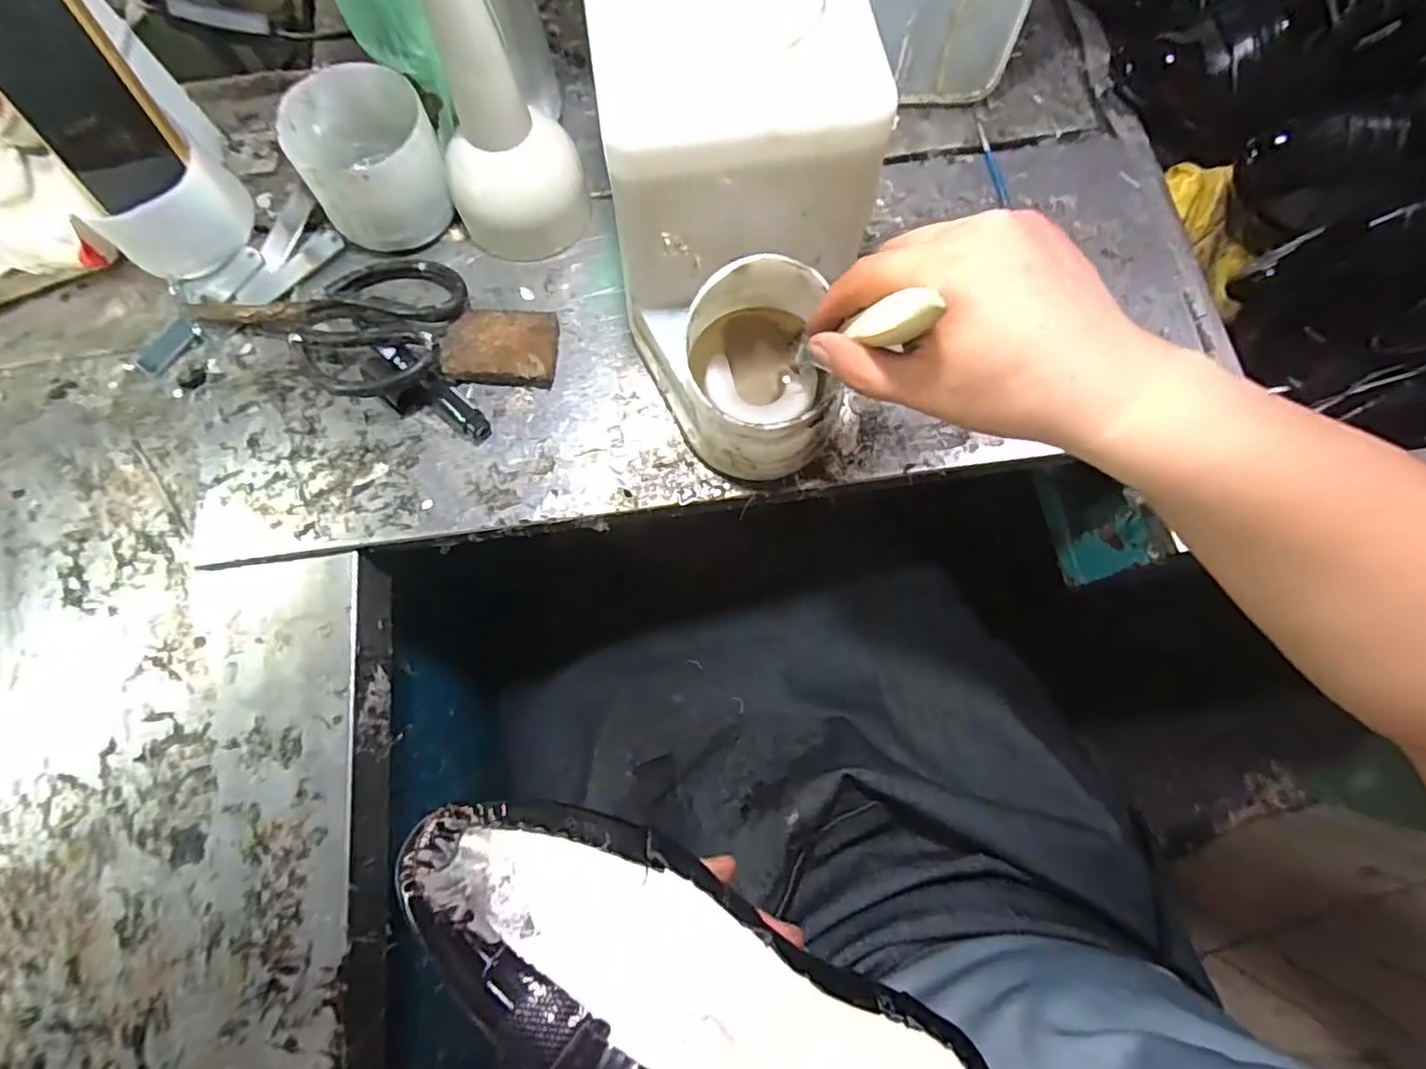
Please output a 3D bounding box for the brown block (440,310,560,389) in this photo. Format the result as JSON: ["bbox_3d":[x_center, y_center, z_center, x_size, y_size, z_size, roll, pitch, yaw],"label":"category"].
[{"bbox_3d":[-0.137,-0.120,0.399,0.069,0.014,0.050,5,75,2],"label":"brown block"}]

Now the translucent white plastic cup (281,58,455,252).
[{"bbox_3d":[-0.223,-0.248,0.410,0.084,0.067,0.092,0,75,1],"label":"translucent white plastic cup"}]

